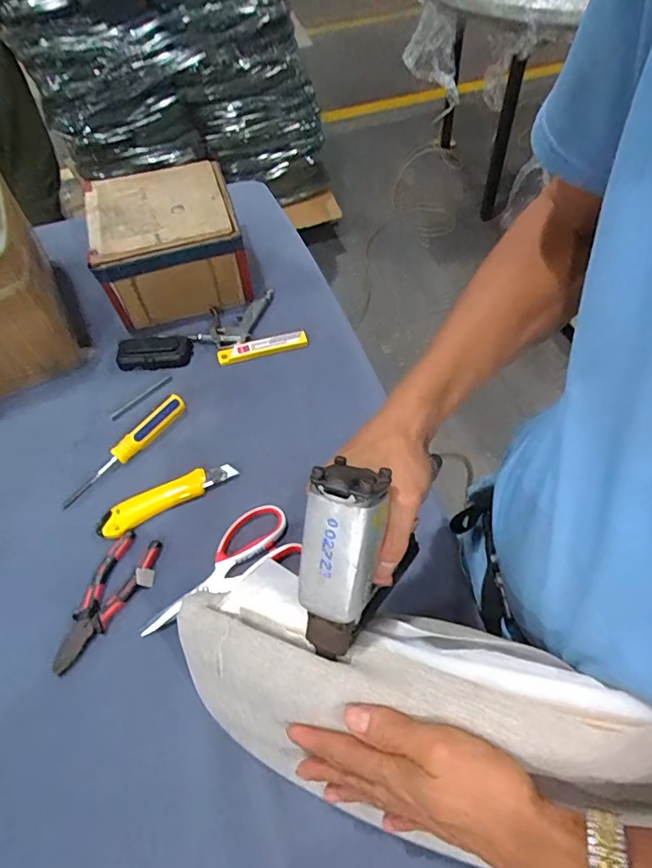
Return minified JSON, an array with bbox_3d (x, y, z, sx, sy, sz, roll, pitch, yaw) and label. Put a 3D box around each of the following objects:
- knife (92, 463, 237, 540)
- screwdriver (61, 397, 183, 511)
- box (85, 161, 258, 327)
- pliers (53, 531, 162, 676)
[{"bbox_3d":[-0.195,0.077,0.597,0.170,0.014,0.034,-26,59,-12],"label":"knife"},{"bbox_3d":[-0.260,0.020,0.632,0.028,0.024,0.192,32,65,22],"label":"screwdriver"},{"bbox_3d":[-0.248,-0.307,0.786,0.212,0.131,0.212,-16,58,-6],"label":"box"},{"bbox_3d":[-0.242,0.182,0.534,0.053,0.012,0.153,18,60,15],"label":"pliers"}]

